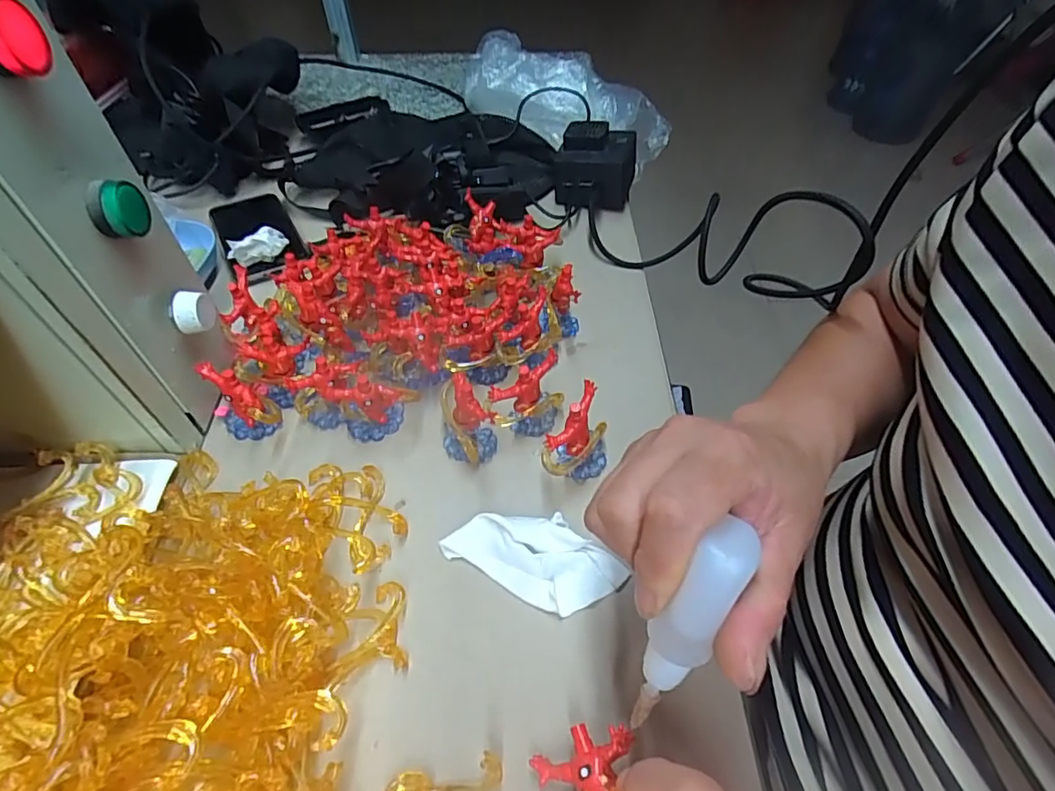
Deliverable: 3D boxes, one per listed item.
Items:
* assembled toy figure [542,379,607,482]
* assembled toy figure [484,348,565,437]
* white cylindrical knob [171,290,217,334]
[{"bbox_3d":[0.032,0.031,0.323,0.030,0.053,0.051,29,57,22],"label":"assembled toy figure"},{"bbox_3d":[0.000,0.003,0.342,0.052,0.051,0.024,-22,54,-17],"label":"assembled toy figure"},{"bbox_3d":[-0.208,-0.052,0.330,0.021,0.018,0.022,-13,52,-15],"label":"white cylindrical knob"}]

